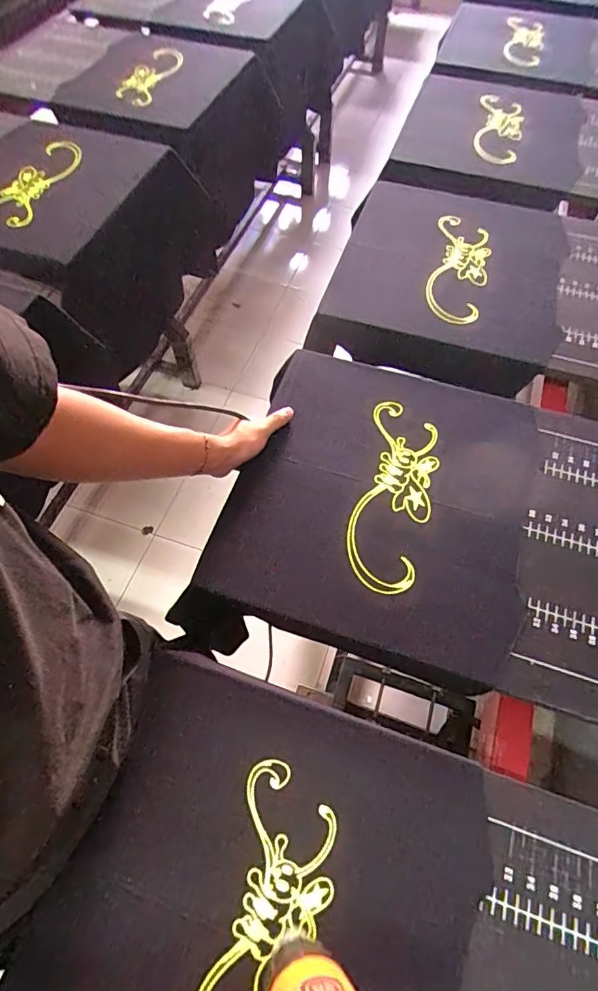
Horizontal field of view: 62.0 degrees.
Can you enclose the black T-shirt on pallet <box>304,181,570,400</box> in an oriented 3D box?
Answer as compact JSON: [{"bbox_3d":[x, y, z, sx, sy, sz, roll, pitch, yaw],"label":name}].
[{"bbox_3d":[0.255,-0.389,0.890,0.394,0.116,0.453,18,62,9],"label":"black T-shirt on pallet"}]

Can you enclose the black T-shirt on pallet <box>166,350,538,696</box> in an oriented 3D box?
[{"bbox_3d":[0.105,0.001,0.660,0.368,0.052,0.420,15,62,10],"label":"black T-shirt on pallet"}]

